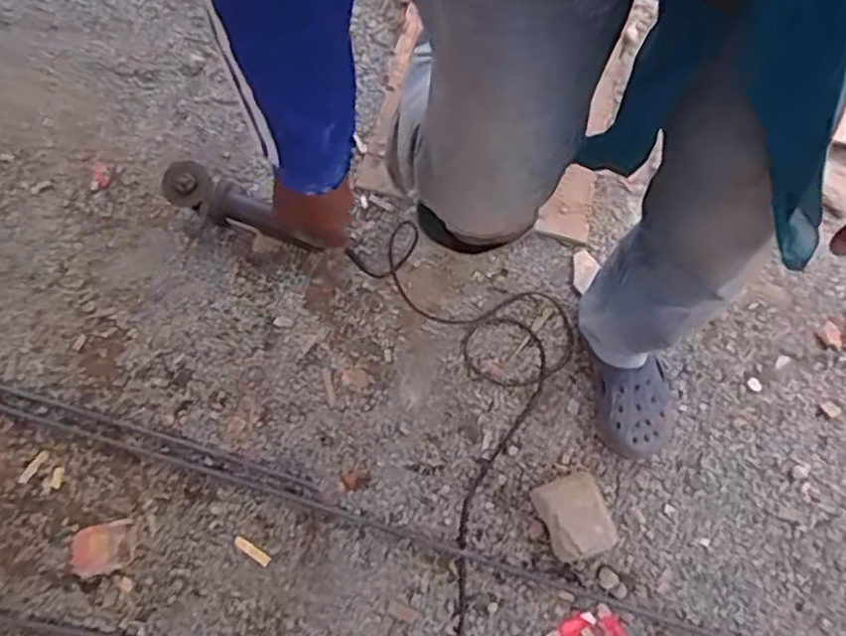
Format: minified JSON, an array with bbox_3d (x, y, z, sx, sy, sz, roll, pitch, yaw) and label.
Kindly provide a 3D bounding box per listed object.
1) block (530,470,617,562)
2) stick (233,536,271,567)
[{"bbox_3d":[0.220,0.284,0.944,0.090,0.078,0.112,-26,75,-6],"label":"block"},{"bbox_3d":[-0.250,0.340,0.963,0.059,0.011,0.016,33,77,10],"label":"stick"}]

